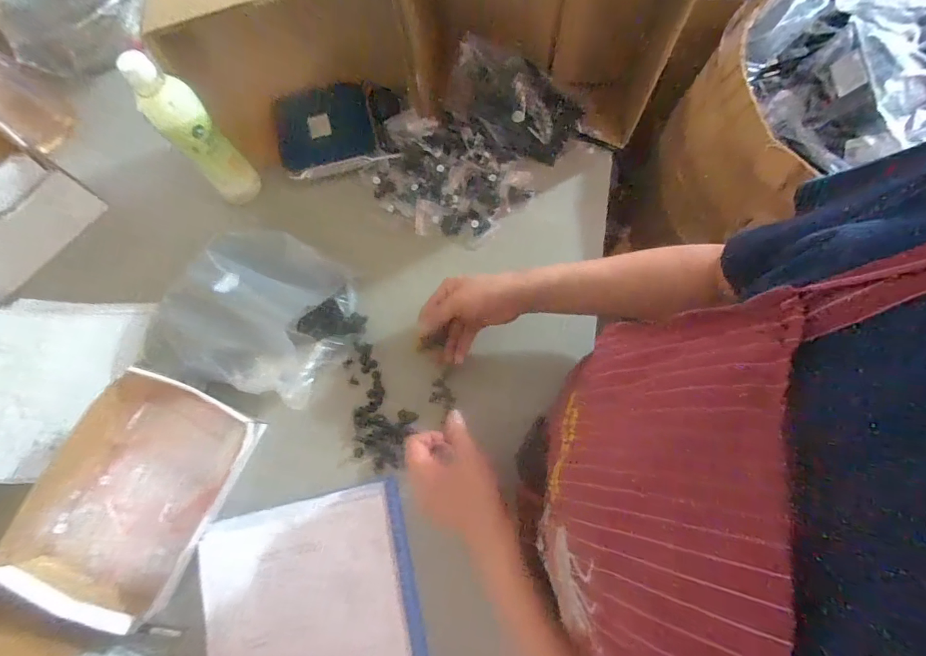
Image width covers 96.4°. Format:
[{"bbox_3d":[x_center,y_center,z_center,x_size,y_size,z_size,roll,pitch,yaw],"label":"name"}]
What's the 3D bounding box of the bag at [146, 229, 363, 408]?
[{"bbox_3d":[-0.245,-0.013,0.508,0.211,0.062,0.208,26,75,11],"label":"bag"}]

